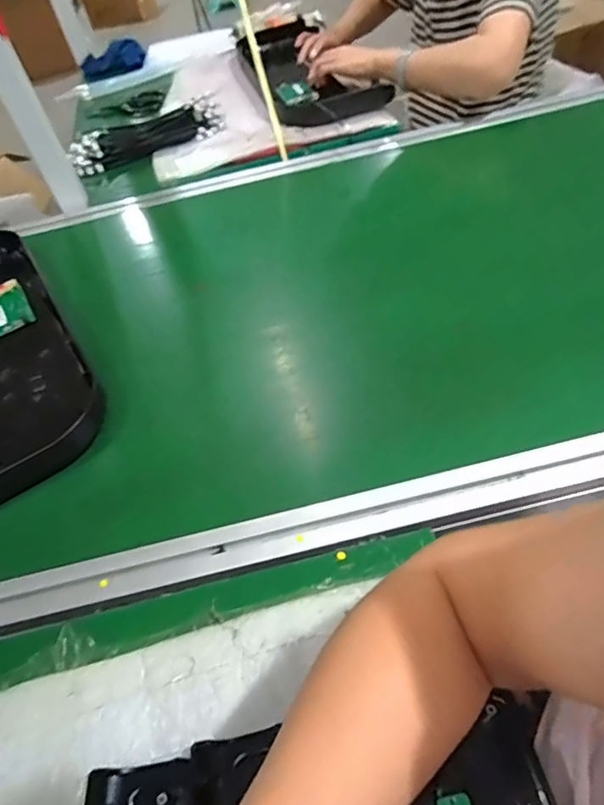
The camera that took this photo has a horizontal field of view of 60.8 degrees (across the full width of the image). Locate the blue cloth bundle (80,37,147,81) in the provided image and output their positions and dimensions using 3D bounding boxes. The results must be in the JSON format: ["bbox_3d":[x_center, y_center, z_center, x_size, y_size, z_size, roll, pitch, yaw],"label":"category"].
[{"bbox_3d":[-0.484,-0.881,1.318,0.169,0.054,0.076,-19,49,-5],"label":"blue cloth bundle"}]

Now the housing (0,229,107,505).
[{"bbox_3d":[-0.406,-0.079,0.644,0.209,0.041,0.516,-31,51,-15],"label":"housing"}]

